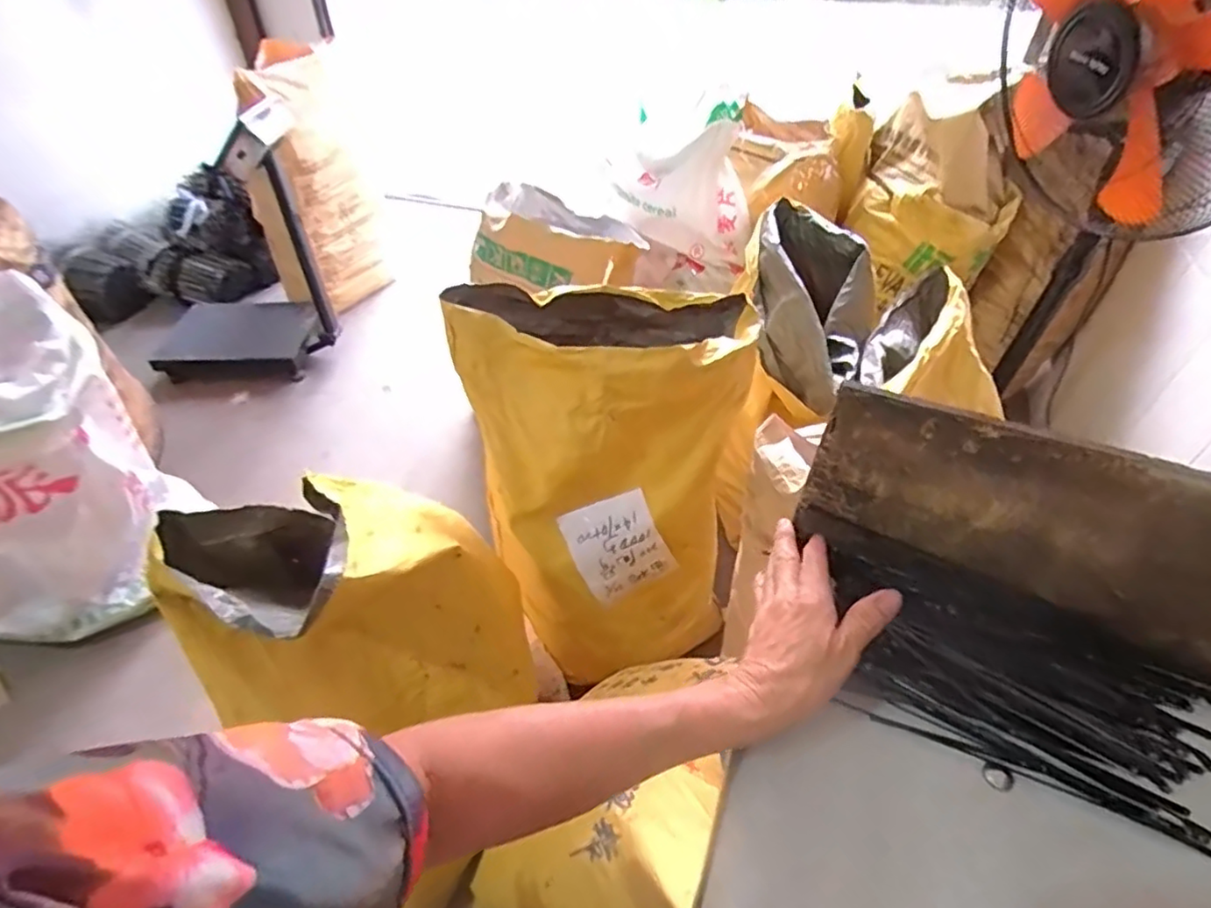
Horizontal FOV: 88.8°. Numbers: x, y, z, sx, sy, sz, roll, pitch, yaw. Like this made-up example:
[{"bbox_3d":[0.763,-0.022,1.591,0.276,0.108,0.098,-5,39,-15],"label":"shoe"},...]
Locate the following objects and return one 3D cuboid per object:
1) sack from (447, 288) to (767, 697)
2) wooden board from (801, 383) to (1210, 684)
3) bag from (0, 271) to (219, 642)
[{"bbox_3d":[-0.003,0.010,0.965,0.377,0.496,0.329,-11,45,-12],"label":"sack"},{"bbox_3d":[0.404,0.092,0.359,0.552,0.153,0.022,16,46,16],"label":"wooden board"},{"bbox_3d":[-1.077,-0.001,1.131,0.349,0.515,0.421,-8,45,-8],"label":"bag"}]

